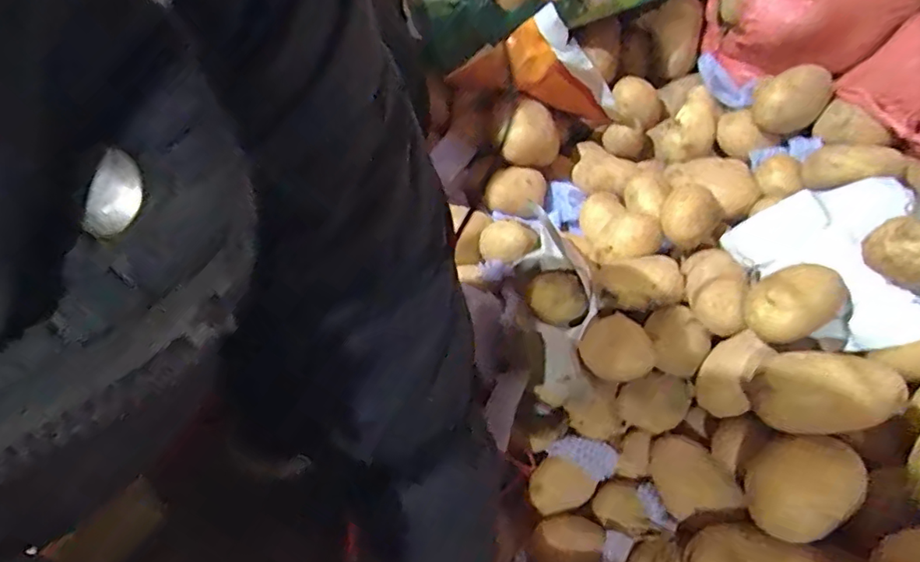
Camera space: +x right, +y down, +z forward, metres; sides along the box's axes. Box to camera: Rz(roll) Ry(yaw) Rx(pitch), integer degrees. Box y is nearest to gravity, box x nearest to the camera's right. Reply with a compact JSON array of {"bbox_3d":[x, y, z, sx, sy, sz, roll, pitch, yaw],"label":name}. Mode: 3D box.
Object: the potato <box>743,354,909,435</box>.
[{"bbox_3d":[0.299,0.092,0.464,0.106,0.062,0.055,2,26,23],"label":"potato"}]

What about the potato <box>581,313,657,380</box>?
[{"bbox_3d":[0.162,0.069,0.575,0.071,0.062,0.054,24,57,18],"label":"potato"}]

